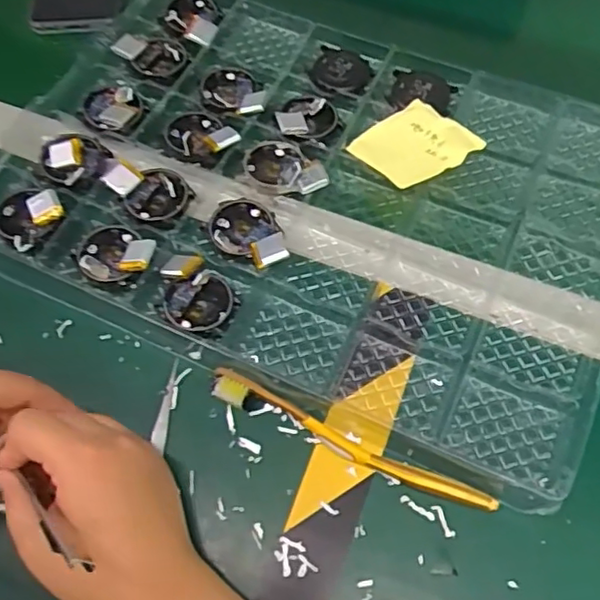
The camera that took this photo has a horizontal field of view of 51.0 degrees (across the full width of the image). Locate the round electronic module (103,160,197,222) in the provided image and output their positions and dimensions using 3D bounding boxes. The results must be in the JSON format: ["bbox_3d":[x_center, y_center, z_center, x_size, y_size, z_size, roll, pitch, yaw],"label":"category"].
[{"bbox_3d":[-0.107,-0.080,0.443,0.055,0.024,0.040,30,67,16],"label":"round electronic module"}]

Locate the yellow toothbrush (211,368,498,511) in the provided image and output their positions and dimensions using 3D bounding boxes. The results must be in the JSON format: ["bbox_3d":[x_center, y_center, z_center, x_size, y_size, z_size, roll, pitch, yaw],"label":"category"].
[{"bbox_3d":[0.029,0.083,0.372,0.176,0.013,0.018,22,65,12],"label":"yellow toothbrush"}]

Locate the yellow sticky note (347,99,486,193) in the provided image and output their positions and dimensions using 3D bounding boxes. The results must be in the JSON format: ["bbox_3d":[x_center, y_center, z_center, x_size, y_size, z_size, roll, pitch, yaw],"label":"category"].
[{"bbox_3d":[0.082,-0.113,0.457,0.070,0.028,0.067,-29,66,-13],"label":"yellow sticky note"}]

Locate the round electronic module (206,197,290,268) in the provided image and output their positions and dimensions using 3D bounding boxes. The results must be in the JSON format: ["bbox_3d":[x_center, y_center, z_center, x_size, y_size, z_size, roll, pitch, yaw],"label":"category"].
[{"bbox_3d":[-0.037,-0.046,0.426,0.044,0.017,0.063,-18,64,-8],"label":"round electronic module"}]

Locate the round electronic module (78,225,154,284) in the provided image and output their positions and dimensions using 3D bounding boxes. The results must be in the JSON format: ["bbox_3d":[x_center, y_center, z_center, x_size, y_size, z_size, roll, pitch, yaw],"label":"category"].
[{"bbox_3d":[-0.123,-0.033,0.422,0.049,0.017,0.041,-14,63,-6],"label":"round electronic module"}]

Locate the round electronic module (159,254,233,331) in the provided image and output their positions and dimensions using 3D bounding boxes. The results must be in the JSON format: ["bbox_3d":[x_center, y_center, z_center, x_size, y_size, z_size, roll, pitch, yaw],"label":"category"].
[{"bbox_3d":[-0.068,-0.006,0.409,0.041,0.018,0.056,-16,63,-7],"label":"round electronic module"}]

